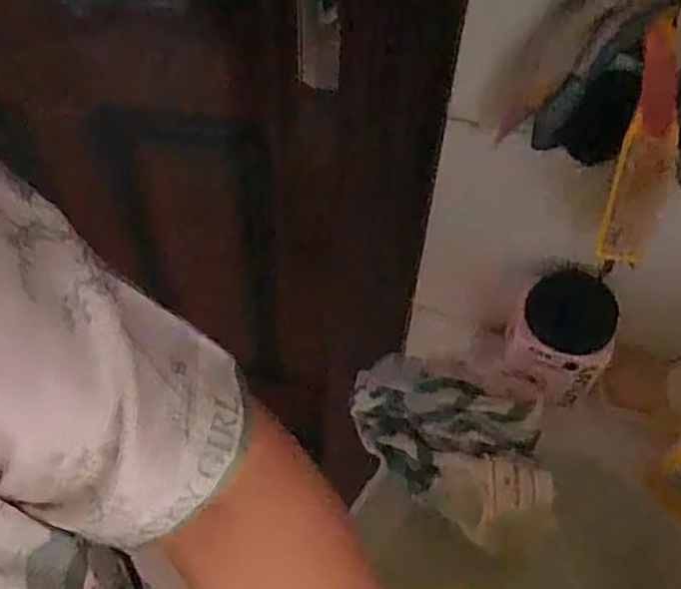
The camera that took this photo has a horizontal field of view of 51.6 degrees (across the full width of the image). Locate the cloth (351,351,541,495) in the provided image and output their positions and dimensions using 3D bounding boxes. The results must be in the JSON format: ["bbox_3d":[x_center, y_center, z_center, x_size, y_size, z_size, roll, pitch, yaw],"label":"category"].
[{"bbox_3d":[0.085,0.120,0.615,0.161,0.058,0.094,19,53,11],"label":"cloth"}]

